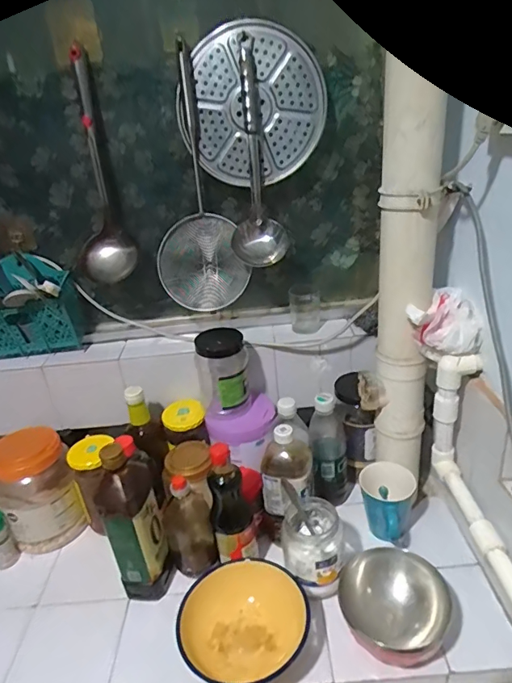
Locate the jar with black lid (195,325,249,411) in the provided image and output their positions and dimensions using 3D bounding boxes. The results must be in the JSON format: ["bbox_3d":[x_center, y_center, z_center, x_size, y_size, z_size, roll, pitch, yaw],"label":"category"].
[{"bbox_3d":[-0.057,0.051,0.842,0.082,0.138,0.084,-5,26,2],"label":"jar with black lid"}]

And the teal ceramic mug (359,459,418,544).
[{"bbox_3d":[0.216,0.274,0.761,0.085,0.108,0.094,-2,26,8],"label":"teal ceramic mug"}]

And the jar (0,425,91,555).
[{"bbox_3d":[-0.400,0.268,0.847,0.126,0.193,0.128,-27,33,-36],"label":"jar"}]

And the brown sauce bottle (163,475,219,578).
[{"bbox_3d":[-0.112,0.290,0.762,0.076,0.177,0.077,-11,26,-11],"label":"brown sauce bottle"}]

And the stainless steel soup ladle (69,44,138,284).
[{"bbox_3d":[-0.283,-0.284,0.800,0.095,0.357,0.093,-16,27,-19],"label":"stainless steel soup ladle"}]

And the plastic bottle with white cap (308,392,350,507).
[{"bbox_3d":[0.132,0.190,0.842,0.069,0.216,0.071,-2,26,8],"label":"plastic bottle with white cap"}]

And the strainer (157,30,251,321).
[{"bbox_3d":[-0.112,-0.248,0.806,0.154,0.382,0.098,-11,26,-10],"label":"strainer"}]

